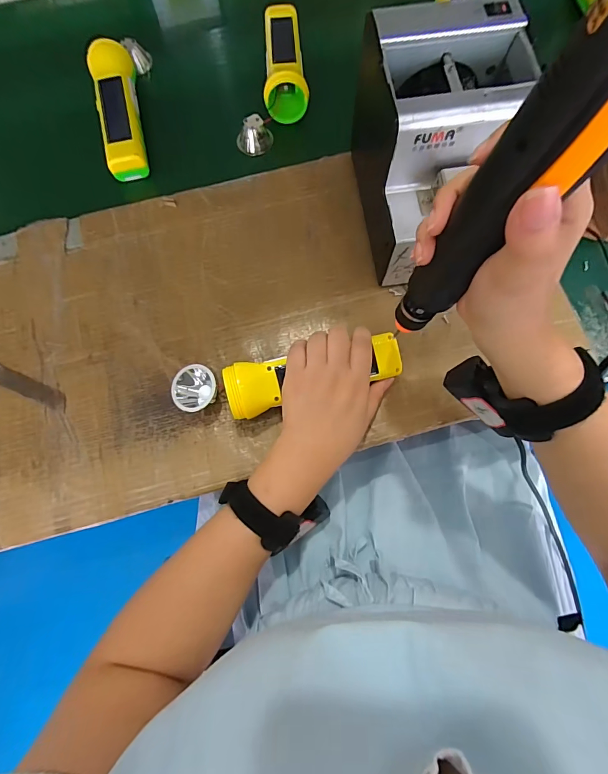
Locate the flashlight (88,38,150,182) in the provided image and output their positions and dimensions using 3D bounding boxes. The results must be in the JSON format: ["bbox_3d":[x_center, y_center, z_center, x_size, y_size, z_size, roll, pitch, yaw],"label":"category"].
[{"bbox_3d":[-0.220,-0.331,0.453,0.045,0.042,0.161,-13,75,-2],"label":"flashlight"}]

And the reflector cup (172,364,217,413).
[{"bbox_3d":[-0.105,0.004,0.365,0.036,0.034,0.042,-3,75,1],"label":"reflector cup"}]

